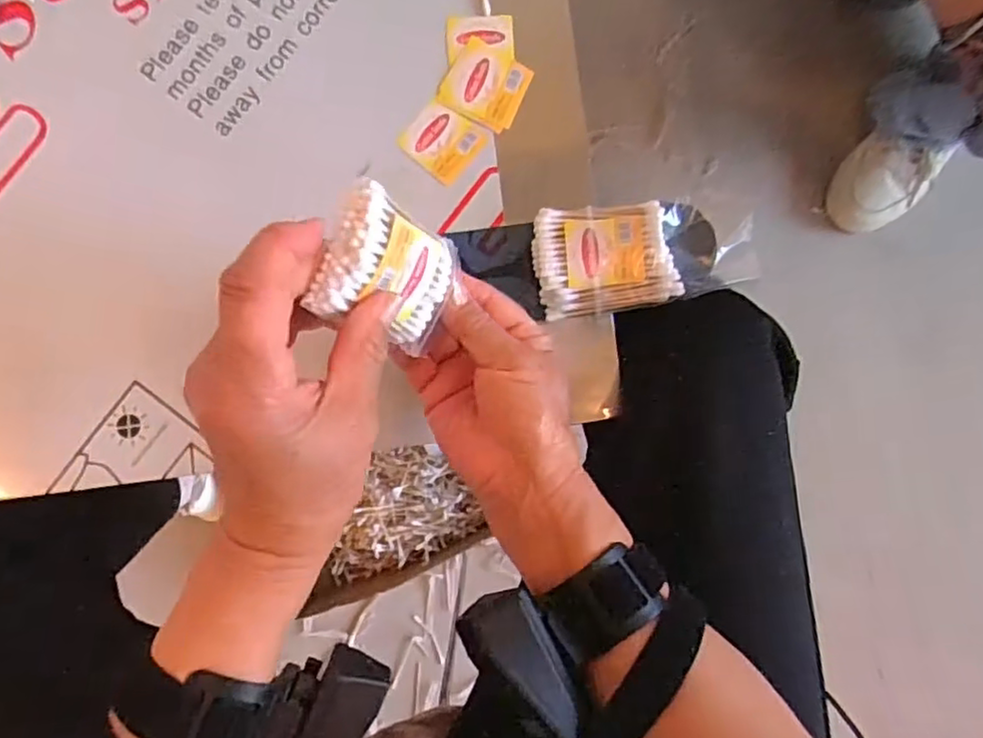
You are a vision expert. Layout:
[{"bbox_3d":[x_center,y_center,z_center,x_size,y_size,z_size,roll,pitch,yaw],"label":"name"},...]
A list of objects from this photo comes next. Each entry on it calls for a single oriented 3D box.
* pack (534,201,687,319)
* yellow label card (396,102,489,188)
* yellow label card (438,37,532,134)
[{"bbox_3d":[0.065,-0.066,0.384,0.077,0.027,0.062,-9,88,-2],"label":"pack"},{"bbox_3d":[-0.031,-0.141,0.400,0.042,0.004,0.041,38,87,0],"label":"yellow label card"},{"bbox_3d":[-0.003,-0.175,0.401,0.047,0.004,0.046,27,87,0],"label":"yellow label card"}]

